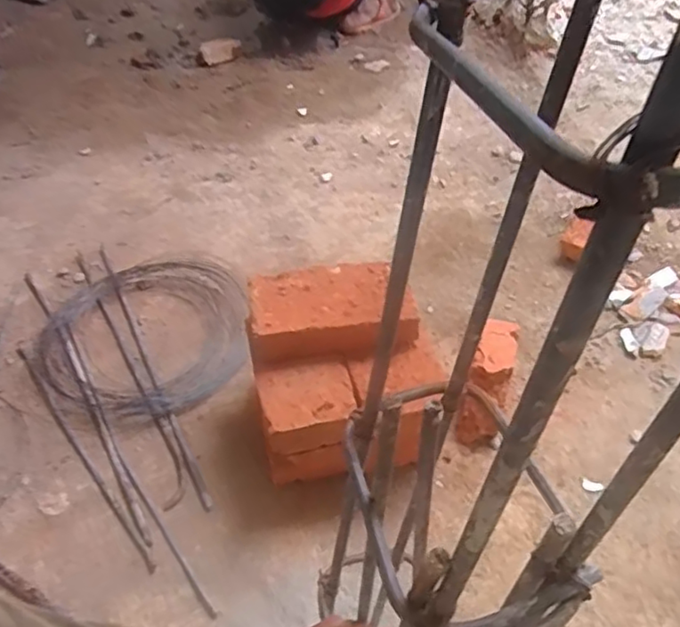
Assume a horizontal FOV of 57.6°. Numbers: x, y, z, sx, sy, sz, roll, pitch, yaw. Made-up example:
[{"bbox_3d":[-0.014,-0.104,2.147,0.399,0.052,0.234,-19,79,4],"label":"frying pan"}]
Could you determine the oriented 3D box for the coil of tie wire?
[{"bbox_3d":[-0.293,0.034,0.940,0.312,0.030,0.296,-2,48,2],"label":"coil of tie wire"}]

